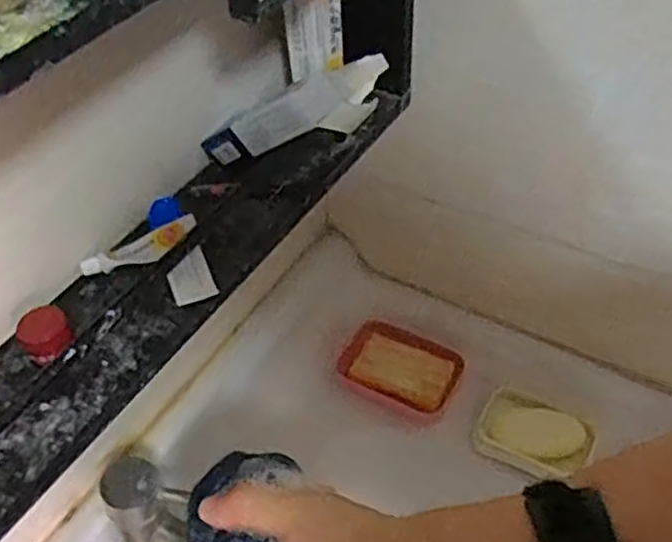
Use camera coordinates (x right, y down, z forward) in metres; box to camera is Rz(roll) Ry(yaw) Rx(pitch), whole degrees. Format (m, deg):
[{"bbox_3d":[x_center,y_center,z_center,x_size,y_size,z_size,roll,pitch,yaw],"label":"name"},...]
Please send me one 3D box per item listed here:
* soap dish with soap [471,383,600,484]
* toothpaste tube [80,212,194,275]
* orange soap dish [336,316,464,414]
[{"bbox_3d":[0.204,0.170,0.767,0.113,0.020,0.078,22,51,22],"label":"soap dish with soap"},{"bbox_3d":[-0.142,-0.018,0.539,0.085,0.014,0.023,-22,49,-17],"label":"toothpaste tube"},{"bbox_3d":[0.073,0.104,0.826,0.124,0.026,0.079,18,50,20],"label":"orange soap dish"}]

